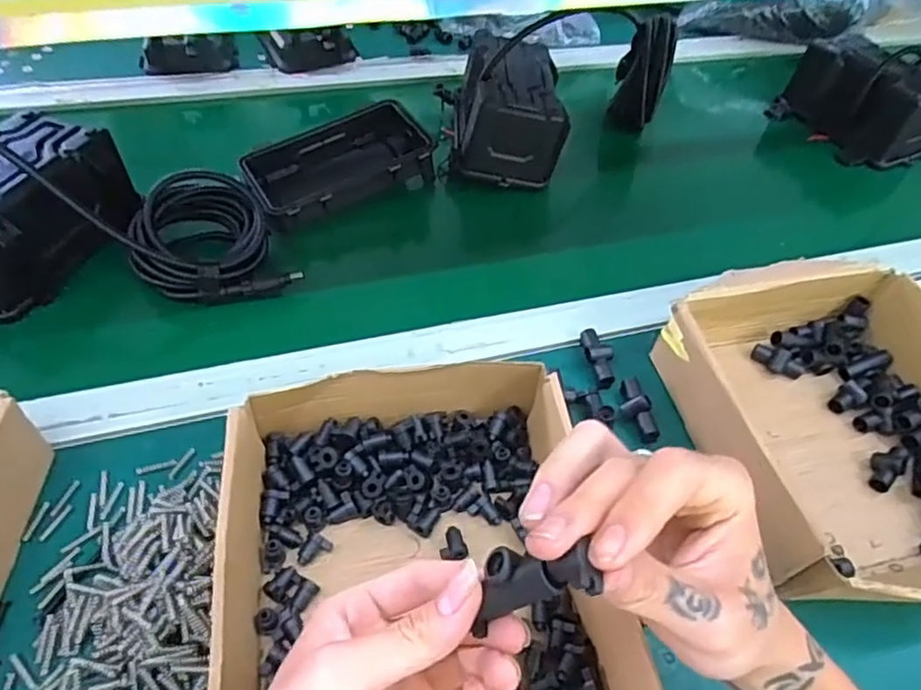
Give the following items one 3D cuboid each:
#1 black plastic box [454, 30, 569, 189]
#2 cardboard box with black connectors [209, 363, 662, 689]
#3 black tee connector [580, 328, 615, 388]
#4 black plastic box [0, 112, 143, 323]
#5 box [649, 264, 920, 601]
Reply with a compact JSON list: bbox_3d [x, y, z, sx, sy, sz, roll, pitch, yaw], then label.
[{"bbox_3d":[0.052,-0.254,0.645,0.104,0.068,0.159,4,52,-2],"label":"black plastic box"},{"bbox_3d":[-0.024,0.126,0.345,0.199,0.066,0.246,-5,52,-9],"label":"cardboard box with black connectors"},{"bbox_3d":[0.110,0.008,0.491,0.019,0.013,0.052,-9,53,-12],"label":"black tee connector"},{"bbox_3d":[-0.351,-0.111,0.493,0.105,0.096,0.163,16,52,7],"label":"black plastic box"},{"bbox_3d":[0.278,0.053,0.444,0.206,0.064,0.251,-7,52,-11],"label":"box"}]

